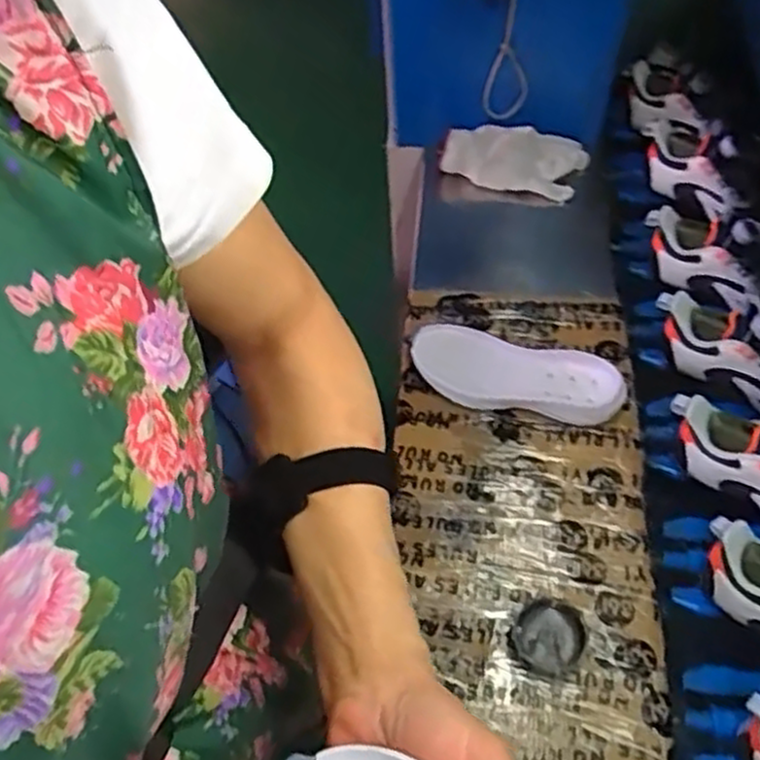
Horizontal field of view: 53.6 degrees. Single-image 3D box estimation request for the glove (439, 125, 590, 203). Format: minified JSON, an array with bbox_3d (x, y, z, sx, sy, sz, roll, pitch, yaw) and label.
[{"bbox_3d":[0.176,-0.293,0.993,0.184,0.047,0.090,9,53,11],"label":"glove"}]

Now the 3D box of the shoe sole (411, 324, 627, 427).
[{"bbox_3d":[0.141,-0.003,0.792,0.216,0.028,0.083,13,54,14],"label":"shoe sole"}]

